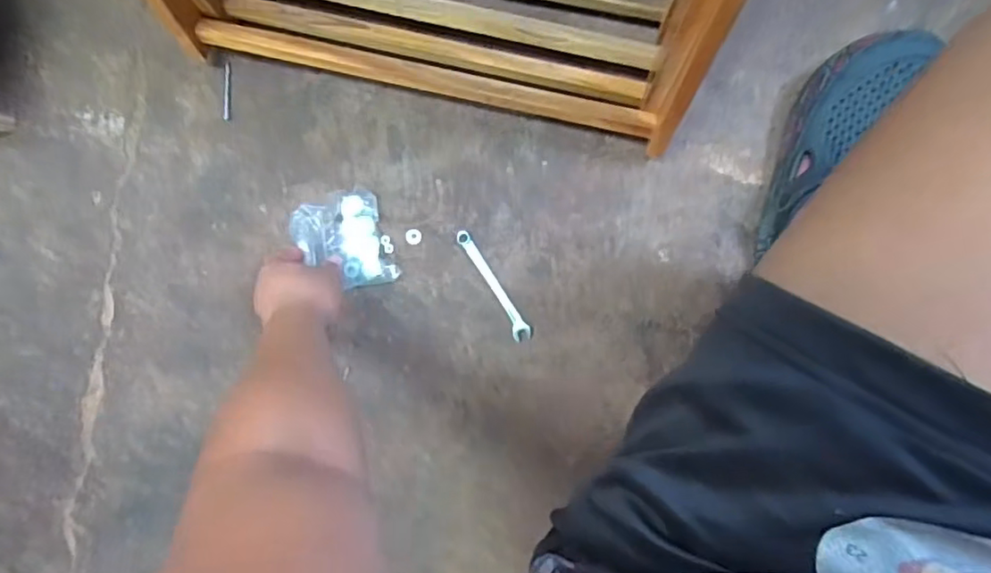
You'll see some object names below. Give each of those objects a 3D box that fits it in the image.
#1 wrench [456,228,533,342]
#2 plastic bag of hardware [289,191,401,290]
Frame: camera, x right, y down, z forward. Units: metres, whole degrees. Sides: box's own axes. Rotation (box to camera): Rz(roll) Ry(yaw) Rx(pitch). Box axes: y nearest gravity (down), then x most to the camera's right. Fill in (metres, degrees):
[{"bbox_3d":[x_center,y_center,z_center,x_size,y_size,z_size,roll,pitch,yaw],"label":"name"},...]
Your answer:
[{"bbox_3d":[-0.001,-0.001,0.679,0.020,0.010,0.141,-29,90,7],"label":"wrench"},{"bbox_3d":[-0.173,-0.050,0.680,0.094,0.033,0.109,-18,92,7],"label":"plastic bag of hardware"}]

